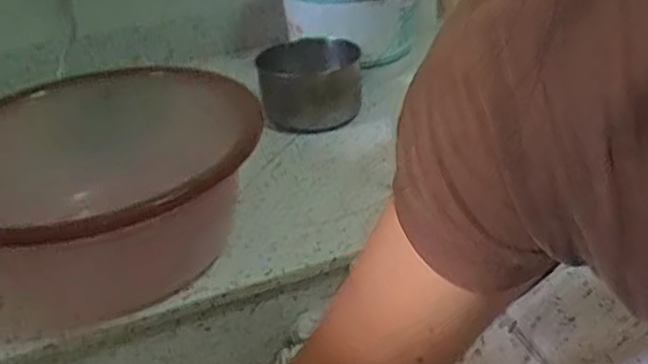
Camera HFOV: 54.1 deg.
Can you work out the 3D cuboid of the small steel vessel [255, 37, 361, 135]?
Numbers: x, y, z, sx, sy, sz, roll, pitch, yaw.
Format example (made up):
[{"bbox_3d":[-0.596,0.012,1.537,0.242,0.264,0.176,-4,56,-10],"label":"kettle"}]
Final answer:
[{"bbox_3d":[-0.016,-0.120,0.821,0.130,0.090,0.133,-8,32,-4],"label":"small steel vessel"}]

